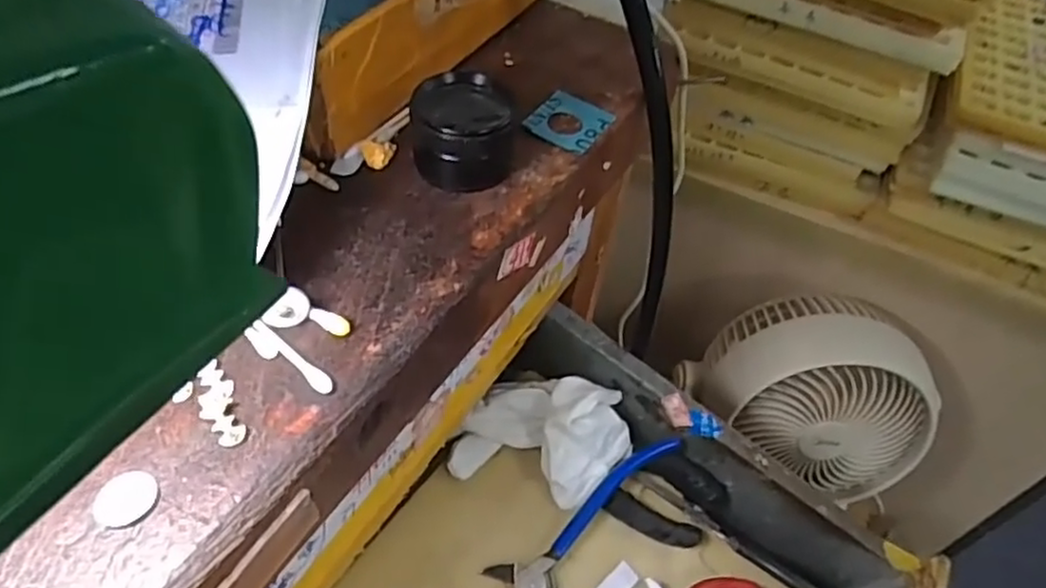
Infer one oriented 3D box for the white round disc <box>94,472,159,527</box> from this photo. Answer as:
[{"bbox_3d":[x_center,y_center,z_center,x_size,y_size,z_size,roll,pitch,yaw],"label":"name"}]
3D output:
[{"bbox_3d":[-0.105,0.053,0.186,0.015,0.004,0.015,3,49,-4],"label":"white round disc"}]

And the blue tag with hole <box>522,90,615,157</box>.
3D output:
[{"bbox_3d":[0.021,-0.077,0.311,0.031,0.004,0.035,28,52,18],"label":"blue tag with hole"}]

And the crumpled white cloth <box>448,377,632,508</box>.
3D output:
[{"bbox_3d":[0.014,0.086,0.419,0.113,0.056,0.061,-3,49,-9],"label":"crumpled white cloth"}]

